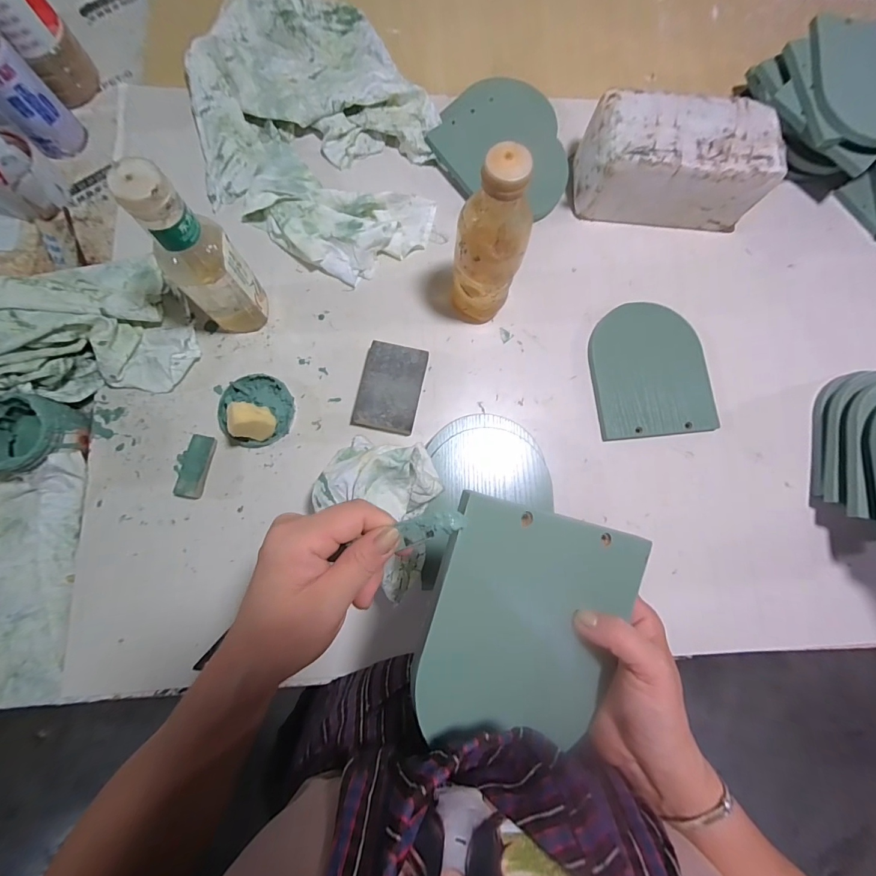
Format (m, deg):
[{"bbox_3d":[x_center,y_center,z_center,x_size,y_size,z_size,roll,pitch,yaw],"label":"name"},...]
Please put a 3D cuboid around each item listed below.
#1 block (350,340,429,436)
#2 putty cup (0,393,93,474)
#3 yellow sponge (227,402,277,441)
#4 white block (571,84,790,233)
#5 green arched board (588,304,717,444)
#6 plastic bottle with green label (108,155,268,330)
[{"bbox_3d":[-0.056,-0.056,0.471,0.070,0.027,0.100,13,80,0],"label":"block"},{"bbox_3d":[-0.427,-0.003,0.418,0.080,0.050,0.076,0,80,-2],"label":"putty cup"},{"bbox_3d":[-0.197,-0.016,0.432,0.036,0.053,0.035,3,80,-2],"label":"yellow sponge"},{"bbox_3d":[0.288,-0.335,0.502,0.225,0.102,0.102,7,80,-1],"label":"white block"},{"bbox_3d":[0.262,-0.086,0.501,0.145,0.014,0.168,-6,81,-3],"label":"green arched board"},{"bbox_3d":[-0.229,-0.170,0.387,0.066,0.196,0.062,0,80,-2],"label":"plastic bottle with green label"}]

